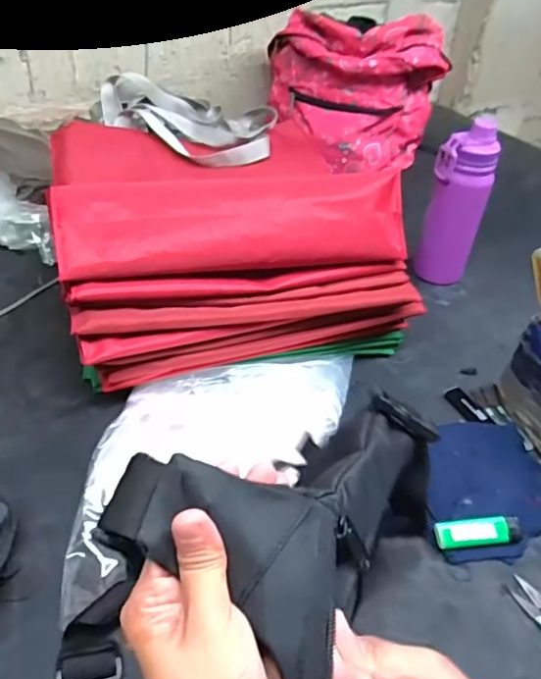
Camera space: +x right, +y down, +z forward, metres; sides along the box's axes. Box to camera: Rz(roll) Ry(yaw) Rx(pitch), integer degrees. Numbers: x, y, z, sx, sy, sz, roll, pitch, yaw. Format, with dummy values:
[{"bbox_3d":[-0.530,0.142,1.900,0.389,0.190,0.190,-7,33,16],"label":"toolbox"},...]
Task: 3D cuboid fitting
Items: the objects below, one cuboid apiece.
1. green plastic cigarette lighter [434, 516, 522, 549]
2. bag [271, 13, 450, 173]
[{"bbox_3d":[0.195,0.181,0.527,0.079,0.018,0.025,0,40,-7],"label":"green plastic cigarette lighter"},{"bbox_3d":[0.150,-0.478,1.081,0.322,0.251,0.141,11,40,7],"label":"bag"}]

